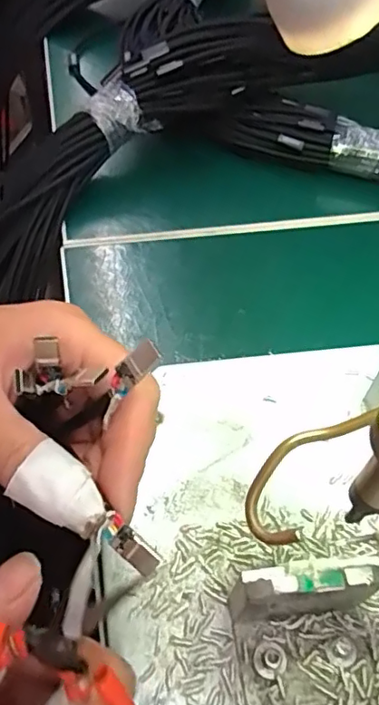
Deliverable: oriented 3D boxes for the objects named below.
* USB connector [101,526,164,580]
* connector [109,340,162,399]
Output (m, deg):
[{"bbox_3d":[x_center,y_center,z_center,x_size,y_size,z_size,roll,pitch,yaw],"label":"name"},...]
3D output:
[{"bbox_3d":[-0.017,0.056,0.165,0.018,0.006,0.006,34,59,12],"label":"USB connector"},{"bbox_3d":[-0.017,0.005,0.166,0.005,0.021,0.007,11,44,-42],"label":"connector"}]

